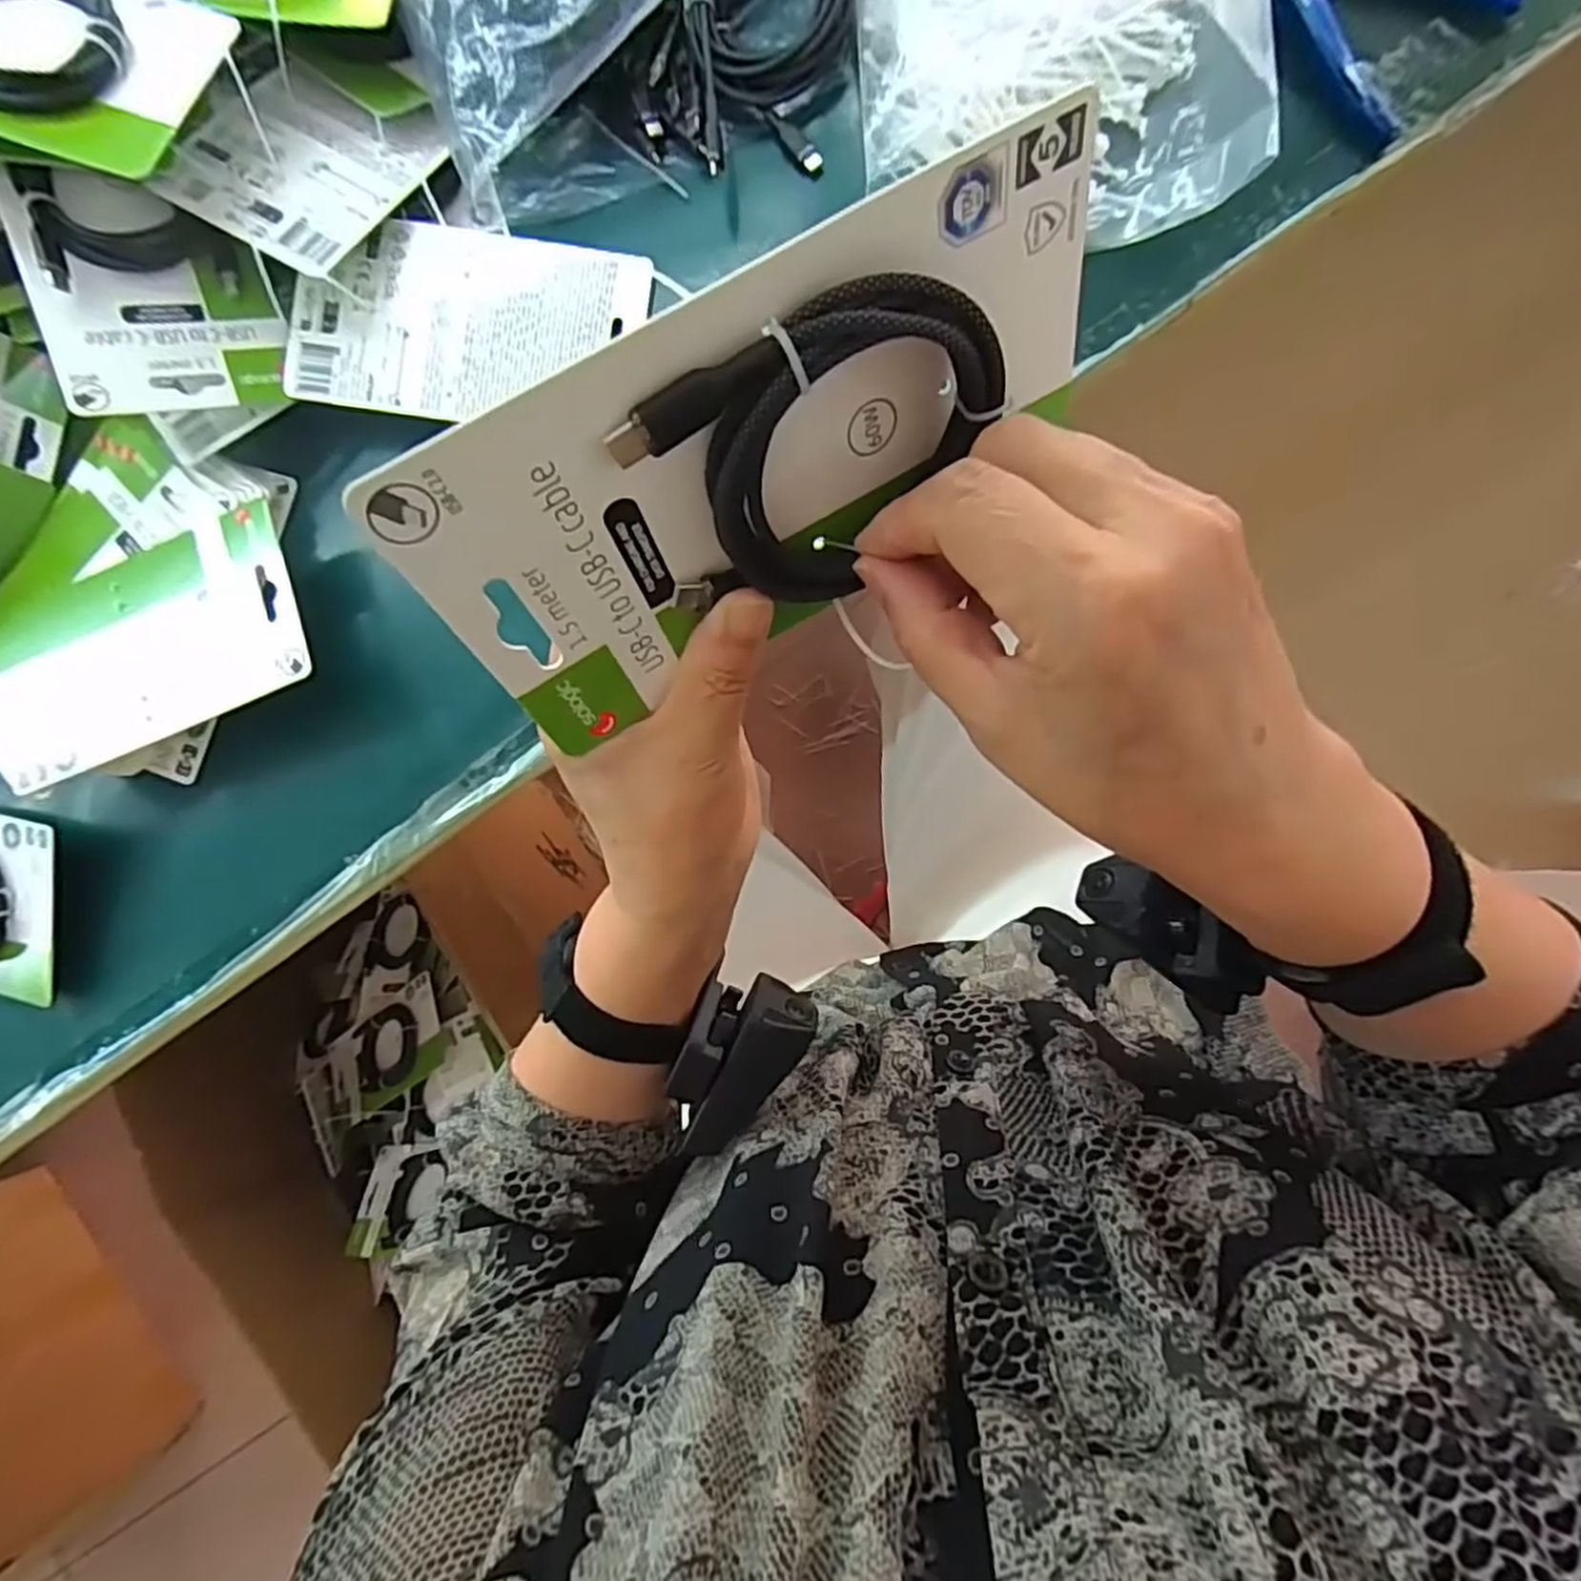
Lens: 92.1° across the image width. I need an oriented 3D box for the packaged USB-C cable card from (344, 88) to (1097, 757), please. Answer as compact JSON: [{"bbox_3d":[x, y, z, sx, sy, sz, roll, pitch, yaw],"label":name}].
[{"bbox_3d":[0.000,-0.077,0.191,0.177,0.092,0.018,-31,58,-4],"label":"packaged USB-C cable card"}]

